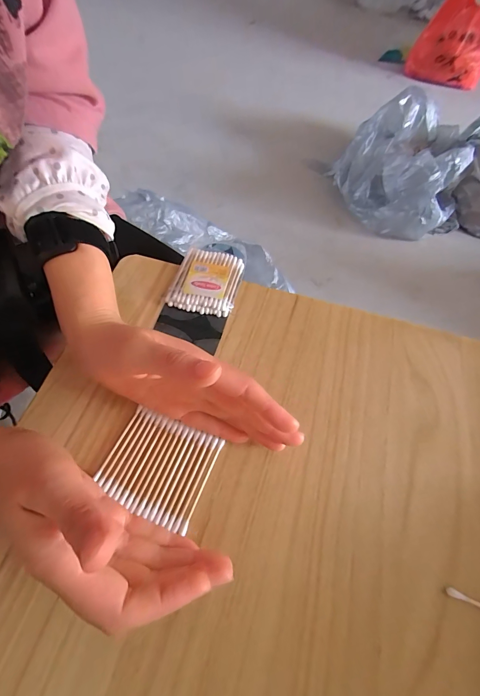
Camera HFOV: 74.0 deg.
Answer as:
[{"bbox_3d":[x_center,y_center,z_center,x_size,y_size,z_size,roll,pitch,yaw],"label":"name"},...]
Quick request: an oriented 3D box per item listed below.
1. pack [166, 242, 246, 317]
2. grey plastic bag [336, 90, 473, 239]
[{"bbox_3d":[-0.032,-0.074,0.325,0.064,0.010,0.090,13,60,4],"label":"pack"},{"bbox_3d":[0.601,-0.689,1.185,0.450,0.226,0.525,22,60,7],"label":"grey plastic bag"}]

